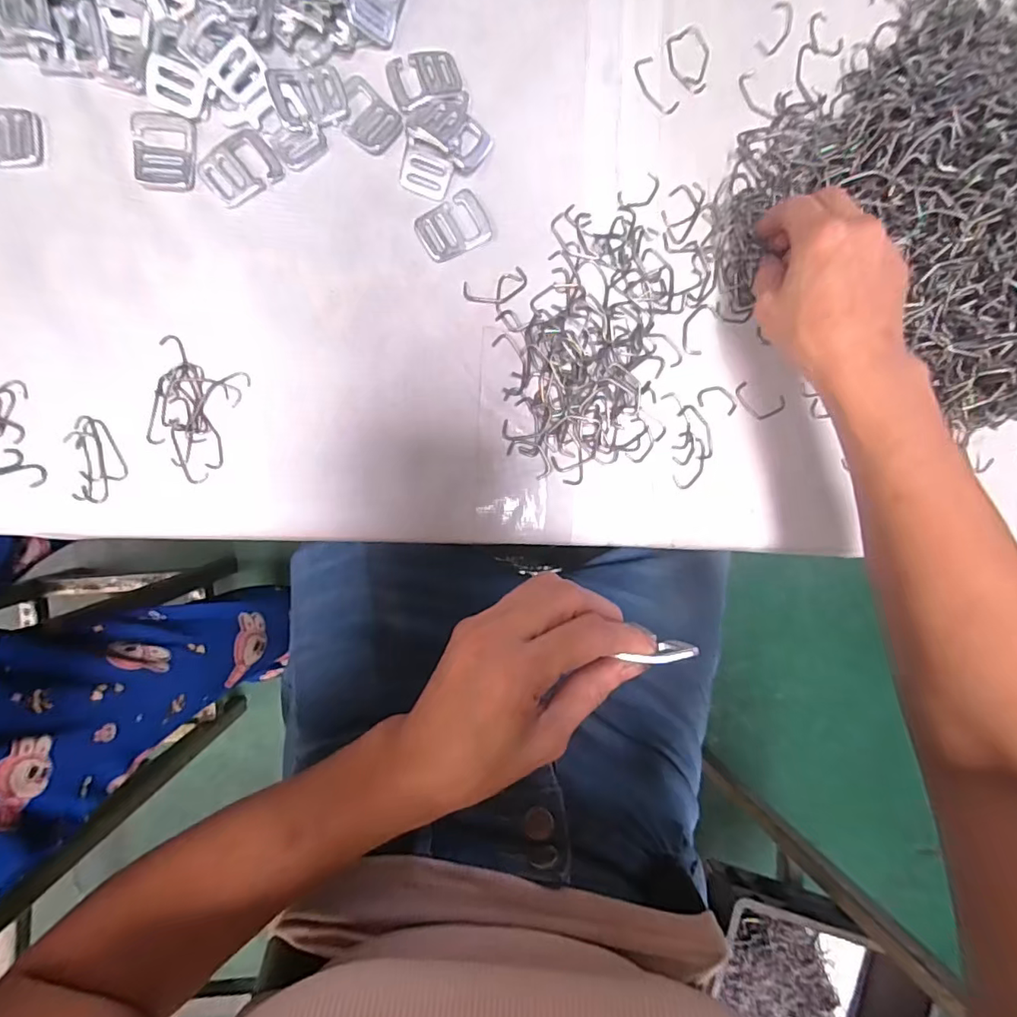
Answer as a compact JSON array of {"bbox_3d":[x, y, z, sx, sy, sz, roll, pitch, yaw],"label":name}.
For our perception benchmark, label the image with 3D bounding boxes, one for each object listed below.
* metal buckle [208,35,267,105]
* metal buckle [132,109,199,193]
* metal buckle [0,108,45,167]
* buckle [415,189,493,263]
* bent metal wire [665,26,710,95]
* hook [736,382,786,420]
[{"bbox_3d":[-0.158,-0.258,0.310,0.022,0.004,0.030,36,91,-32],"label":"metal buckle"},{"bbox_3d":[-0.203,-0.210,0.309,0.034,0.004,0.044,1,91,-7],"label":"metal buckle"},{"bbox_3d":[-0.292,-0.212,0.299,0.047,0.004,0.034,3,90,-7],"label":"metal buckle"},{"bbox_3d":[-0.035,-0.180,0.336,0.046,0.004,0.034,-30,94,-6],"label":"buckle"},{"bbox_3d":[0.122,-0.303,0.354,0.030,0.004,0.044,-7,92,-7],"label":"bent metal wire"},{"bbox_3d":[0.176,-0.074,0.367,0.037,0.004,0.020,18,88,-7],"label":"hook"}]

